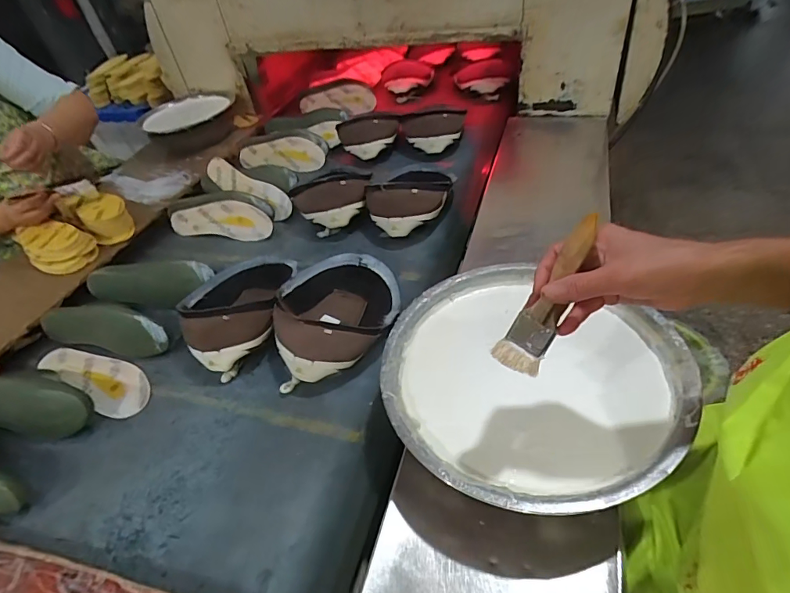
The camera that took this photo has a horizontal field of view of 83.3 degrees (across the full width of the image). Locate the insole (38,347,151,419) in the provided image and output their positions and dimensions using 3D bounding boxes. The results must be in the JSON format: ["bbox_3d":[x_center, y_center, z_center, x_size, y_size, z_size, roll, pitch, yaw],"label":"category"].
[{"bbox_3d":[-0.502,0.132,0.751,0.266,0.005,0.082,18,50,27],"label":"insole"}]

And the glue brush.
[{"bbox_3d":[0.128,-0.002,0.368,0.035,0.137,0.016,32,15,34],"label":"glue brush"}]

